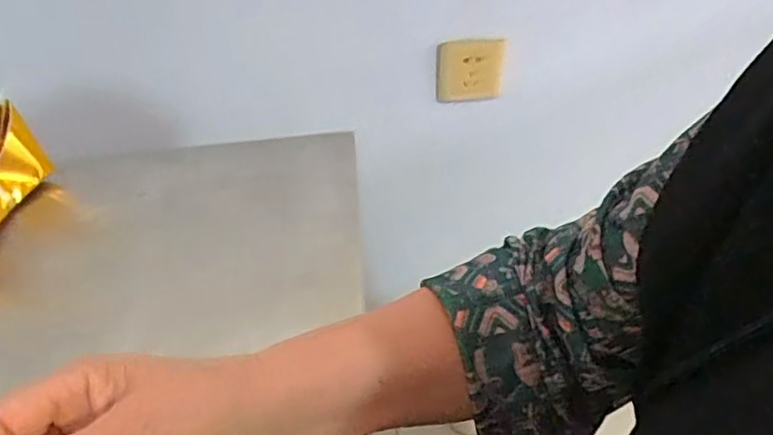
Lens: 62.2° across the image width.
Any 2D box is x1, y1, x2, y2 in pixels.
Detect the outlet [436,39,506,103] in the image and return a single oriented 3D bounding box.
[{"bbox_3d":[0.115,-0.200,0.870,0.092,0.091,0.018,-11,42,-8],"label":"outlet"}]

